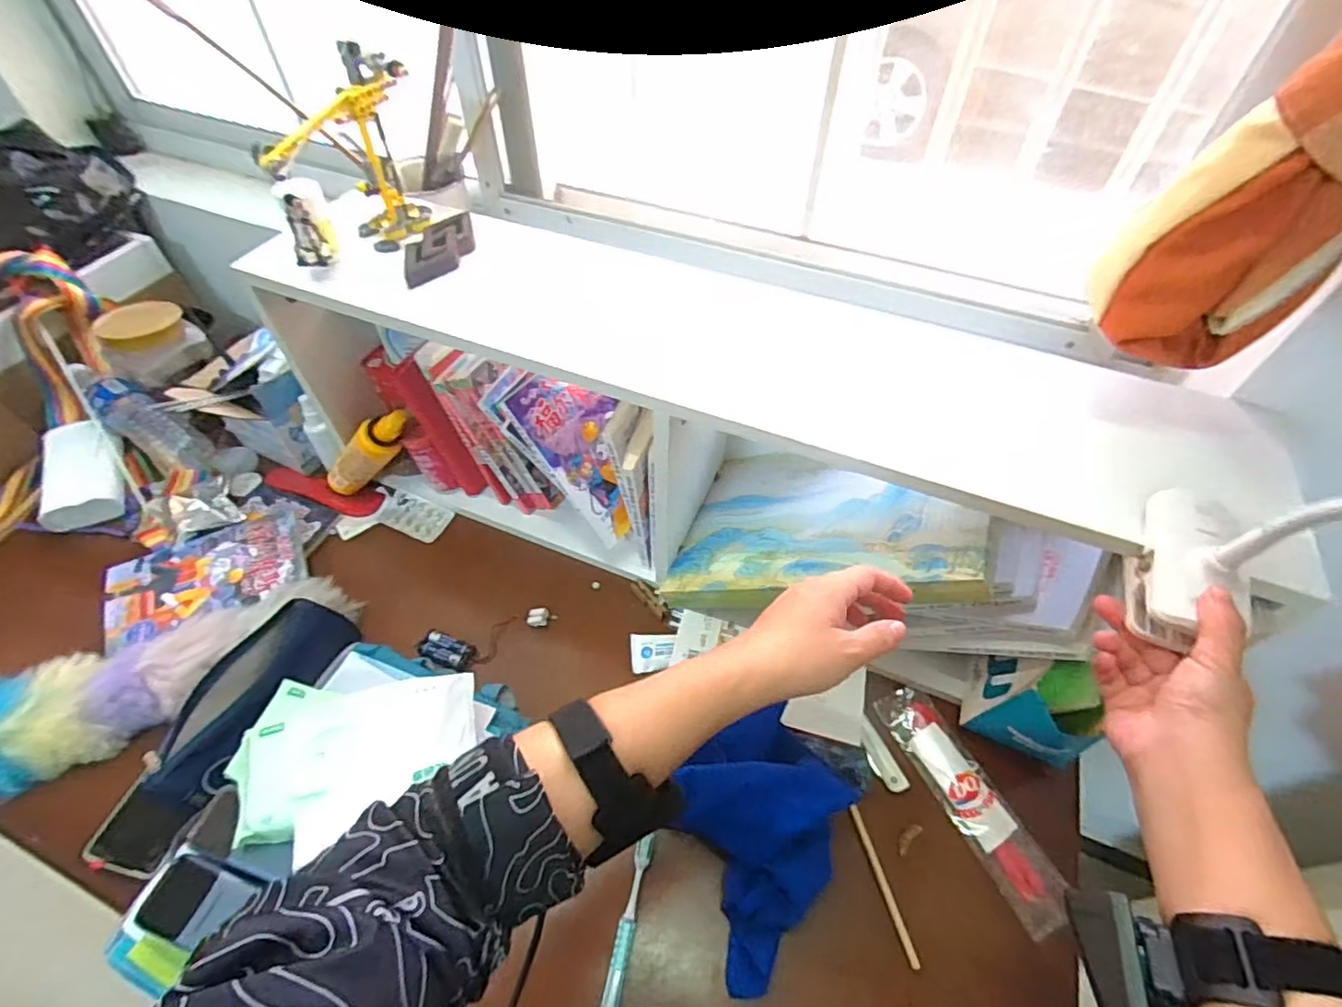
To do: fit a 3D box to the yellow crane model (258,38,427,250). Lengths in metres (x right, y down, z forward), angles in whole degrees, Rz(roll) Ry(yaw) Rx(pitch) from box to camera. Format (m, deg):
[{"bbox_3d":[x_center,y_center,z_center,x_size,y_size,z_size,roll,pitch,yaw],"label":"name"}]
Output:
[{"bbox_3d":[-0.311,-0.326,0.593,0.060,0.165,0.159,12,52,8],"label":"yellow crane model"}]

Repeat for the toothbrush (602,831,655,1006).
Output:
[{"bbox_3d":[-0.044,0.395,0.532,0.017,0.015,0.172,10,52,7],"label":"toothbrush"}]

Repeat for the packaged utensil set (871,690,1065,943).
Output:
[{"bbox_3d":[0.300,0.295,0.614,0.058,0.011,0.234,-21,55,-17],"label":"packaged utensil set"}]

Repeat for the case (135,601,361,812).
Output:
[{"bbox_3d":[-0.420,0.193,0.613,0.085,0.068,0.209,13,52,9],"label":"case"}]

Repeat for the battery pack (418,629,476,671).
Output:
[{"bbox_3d":[-0.257,0.170,0.700,0.057,0.020,0.035,13,52,9],"label":"battery pack"}]

